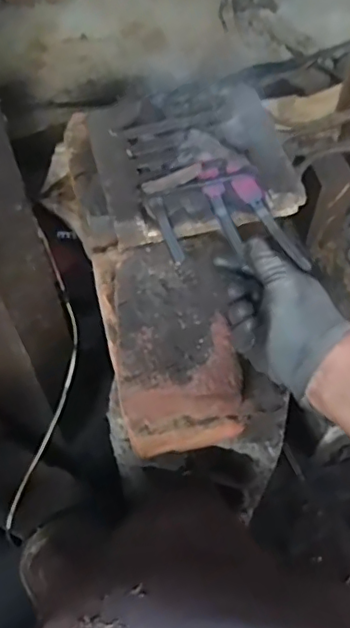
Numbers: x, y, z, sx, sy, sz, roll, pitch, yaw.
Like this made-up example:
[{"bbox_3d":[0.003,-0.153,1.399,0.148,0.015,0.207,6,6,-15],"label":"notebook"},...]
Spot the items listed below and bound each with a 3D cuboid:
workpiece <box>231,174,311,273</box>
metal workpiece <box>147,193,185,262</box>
[{"bbox_3d":[0.089,-0.088,0.527,0.019,0.017,0.119,-22,60,-14],"label":"workpiece"},{"bbox_3d":[-0.008,-0.078,0.516,0.014,0.010,0.075,-14,57,-9],"label":"metal workpiece"}]

